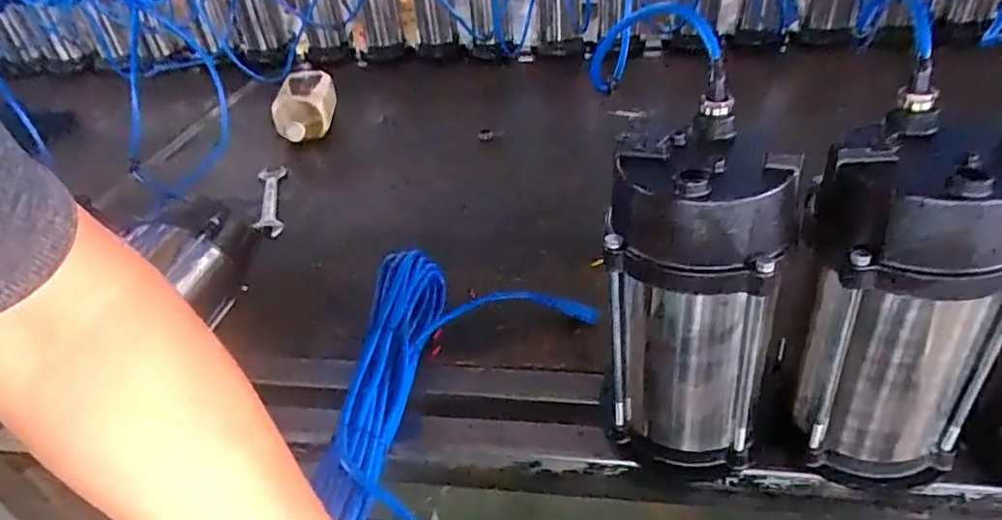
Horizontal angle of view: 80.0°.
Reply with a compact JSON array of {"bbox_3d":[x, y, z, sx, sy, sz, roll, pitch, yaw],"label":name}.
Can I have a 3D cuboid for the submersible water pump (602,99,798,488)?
[{"bbox_3d":[0.140,0.036,0.452,0.113,0.265,0.110,7,39,17],"label":"submersible water pump"}]

